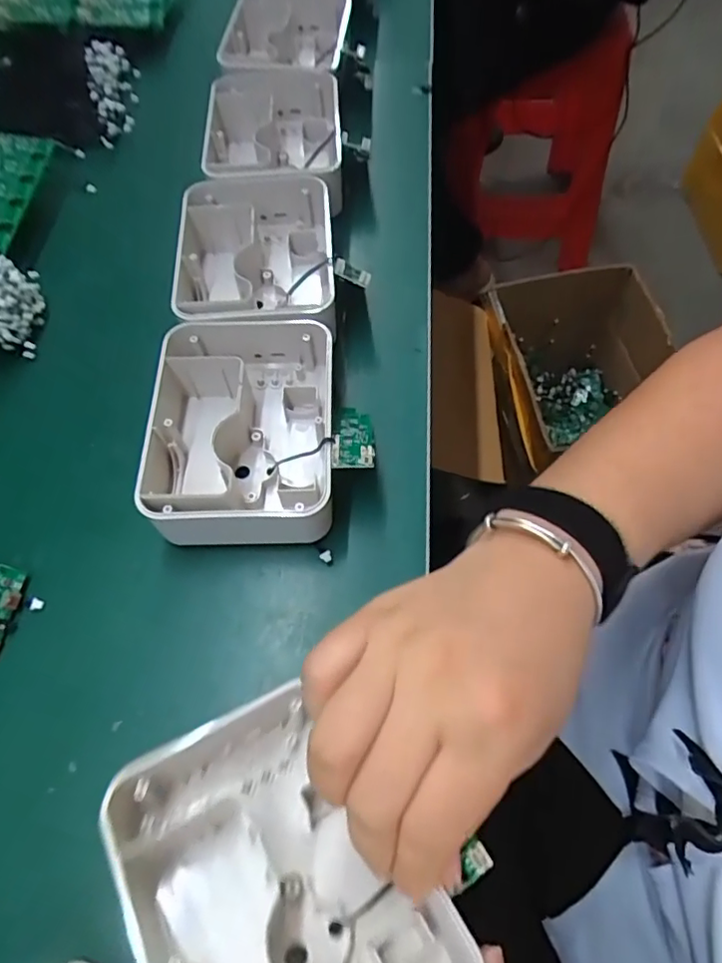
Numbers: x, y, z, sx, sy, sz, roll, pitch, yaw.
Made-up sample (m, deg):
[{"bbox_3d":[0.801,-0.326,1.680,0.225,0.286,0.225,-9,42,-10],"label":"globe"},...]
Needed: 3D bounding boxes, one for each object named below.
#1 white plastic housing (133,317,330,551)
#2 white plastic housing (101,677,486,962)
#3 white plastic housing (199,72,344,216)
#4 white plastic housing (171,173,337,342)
[{"bbox_3d":[-0.066,-0.030,0.328,0.104,0.044,0.131,-3,63,1],"label":"white plastic housing"},{"bbox_3d":[-0.030,0.155,0.217,0.107,0.046,0.136,-24,53,-25],"label":"white plastic housing"},{"bbox_3d":[-0.067,-0.264,0.451,0.108,0.048,0.138,-4,63,1],"label":"white plastic housing"},{"bbox_3d":[-0.070,-0.147,0.389,0.105,0.047,0.136,-5,63,0],"label":"white plastic housing"}]

